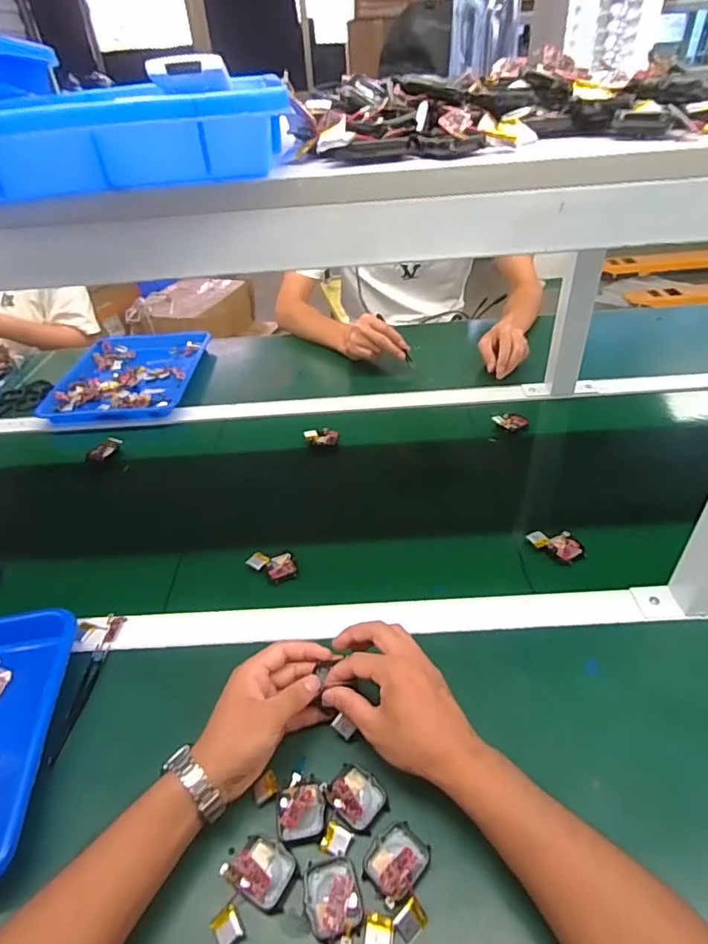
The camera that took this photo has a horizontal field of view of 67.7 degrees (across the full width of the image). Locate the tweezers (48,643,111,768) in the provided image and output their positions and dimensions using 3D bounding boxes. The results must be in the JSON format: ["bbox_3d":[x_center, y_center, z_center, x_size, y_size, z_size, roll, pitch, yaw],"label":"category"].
[{"bbox_3d":[-0.268,0.221,0.517,0.016,0.010,0.122,-2,40,4],"label":"tweezers"}]

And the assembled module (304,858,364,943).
[{"bbox_3d":[-0.014,0.307,0.378,0.040,0.011,0.049,-12,40,-8],"label":"assembled module"}]

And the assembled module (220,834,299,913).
[{"bbox_3d":[-0.068,0.297,0.396,0.048,0.013,0.039,18,45,25],"label":"assembled module"}]

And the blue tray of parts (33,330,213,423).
[{"bbox_3d":[-0.427,-0.195,1.020,0.247,0.032,0.309,-4,40,1],"label":"blue tray of parts"}]

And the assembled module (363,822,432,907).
[{"bbox_3d":[0.032,0.288,0.392,0.047,0.010,0.038,-34,47,-30],"label":"assembled module"}]

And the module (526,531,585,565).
[{"bbox_3d":[0.240,0.084,0.624,0.061,0.018,0.036,23,47,29],"label":"module"}]

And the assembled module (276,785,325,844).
[{"bbox_3d":[-0.041,0.271,0.421,0.038,0.010,0.038,-10,40,-5],"label":"assembled module"}]

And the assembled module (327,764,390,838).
[{"bbox_3d":[0.003,0.262,0.425,0.043,0.016,0.040,28,50,34],"label":"assembled module"}]

